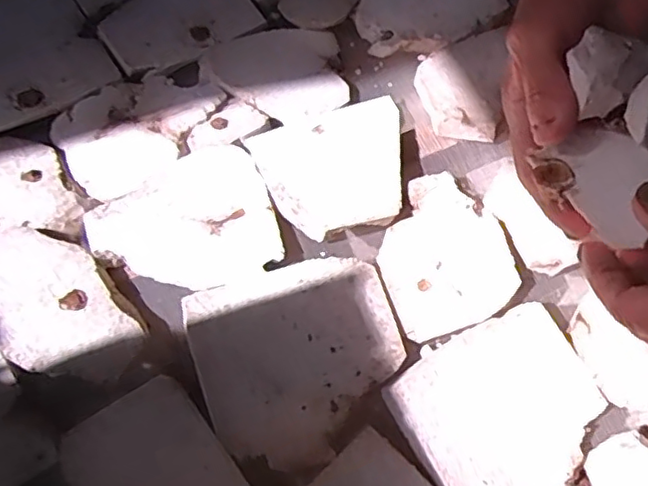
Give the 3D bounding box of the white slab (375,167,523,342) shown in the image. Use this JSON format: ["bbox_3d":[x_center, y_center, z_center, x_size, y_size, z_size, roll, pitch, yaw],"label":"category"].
[{"bbox_3d":[0.072,0.006,0.384,0.078,0.019,0.093,-18,69,-10],"label":"white slab"}]

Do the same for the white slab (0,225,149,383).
[{"bbox_3d":[-0.152,0.035,0.348,0.063,0.016,0.102,-38,74,-16],"label":"white slab"}]

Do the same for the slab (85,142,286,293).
[{"bbox_3d":[-0.085,-0.014,0.374,0.104,0.012,0.089,-15,69,-9],"label":"slab"}]

